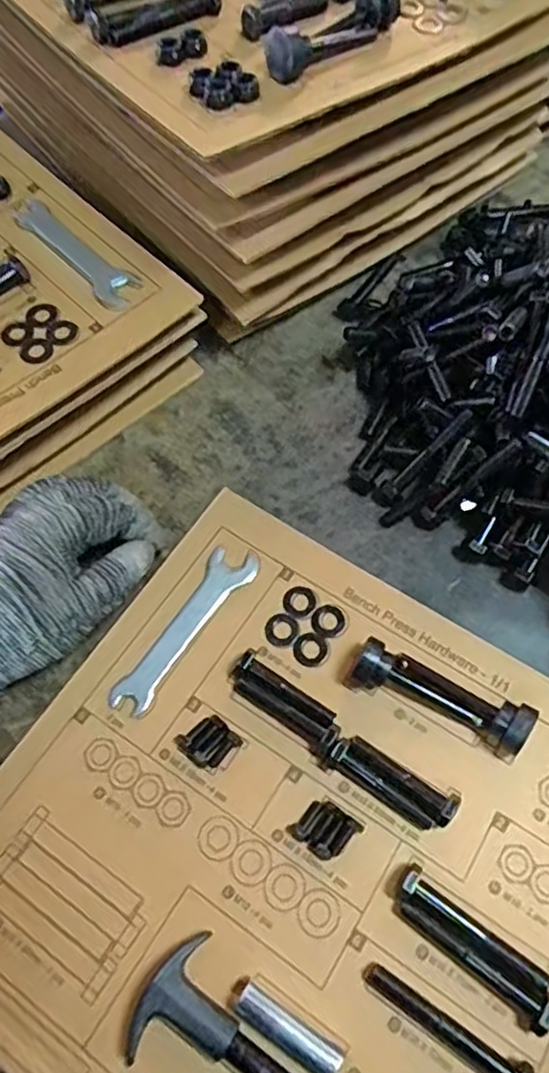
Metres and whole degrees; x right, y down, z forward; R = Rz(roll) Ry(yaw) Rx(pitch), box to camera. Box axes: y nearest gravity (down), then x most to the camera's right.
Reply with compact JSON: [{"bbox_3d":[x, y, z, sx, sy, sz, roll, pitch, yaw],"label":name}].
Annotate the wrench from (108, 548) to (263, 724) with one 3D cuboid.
[{"bbox_3d":[-0.051,0.051,0.389,0.026,0.004,0.114,32,69,14],"label":"wrench"}]

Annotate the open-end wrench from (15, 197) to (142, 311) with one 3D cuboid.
[{"bbox_3d":[-0.134,-0.190,0.444,0.028,0.004,0.117,-42,71,-17],"label":"open-end wrench"}]

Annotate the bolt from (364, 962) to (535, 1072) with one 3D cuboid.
[{"bbox_3d":[0.076,0.217,0.300,0.075,0.017,0.016,34,70,15],"label":"bolt"}]

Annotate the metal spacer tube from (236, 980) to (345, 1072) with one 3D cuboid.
[{"bbox_3d":[0.006,0.220,0.302,0.050,0.013,0.013,31,69,14],"label":"metal spacer tube"}]

